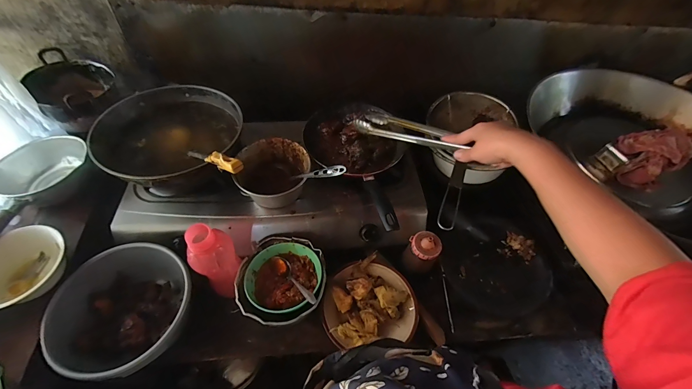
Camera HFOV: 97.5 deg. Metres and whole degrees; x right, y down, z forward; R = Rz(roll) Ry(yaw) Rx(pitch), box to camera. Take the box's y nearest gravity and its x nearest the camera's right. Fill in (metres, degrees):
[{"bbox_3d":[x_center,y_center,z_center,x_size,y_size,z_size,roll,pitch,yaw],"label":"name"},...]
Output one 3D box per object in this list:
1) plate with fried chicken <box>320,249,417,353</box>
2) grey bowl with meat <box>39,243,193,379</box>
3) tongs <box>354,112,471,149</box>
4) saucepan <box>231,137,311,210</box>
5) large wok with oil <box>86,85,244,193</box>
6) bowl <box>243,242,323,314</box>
[{"bbox_3d":[0.053,0.223,0.646,0.202,0.055,0.198,-5,55,-7],"label":"plate with fried chicken"},{"bbox_3d":[-0.427,0.231,0.606,0.228,0.120,0.229,2,55,-3],"label":"grey bowl with meat"},{"bbox_3d":[0.118,-0.131,0.629,0.073,0.025,0.269,-31,37,-23],"label":"tongs"},{"bbox_3d":[-0.168,-0.043,0.708,0.169,0.098,0.167,-5,55,-8],"label":"saucepan"},{"bbox_3d":[-0.387,-0.135,0.693,0.280,0.086,0.298,2,55,-3],"label":"large wok with oil"},{"bbox_3d":[-0.129,0.170,0.635,0.152,0.054,0.154,2,55,-3],"label":"bowl"}]

